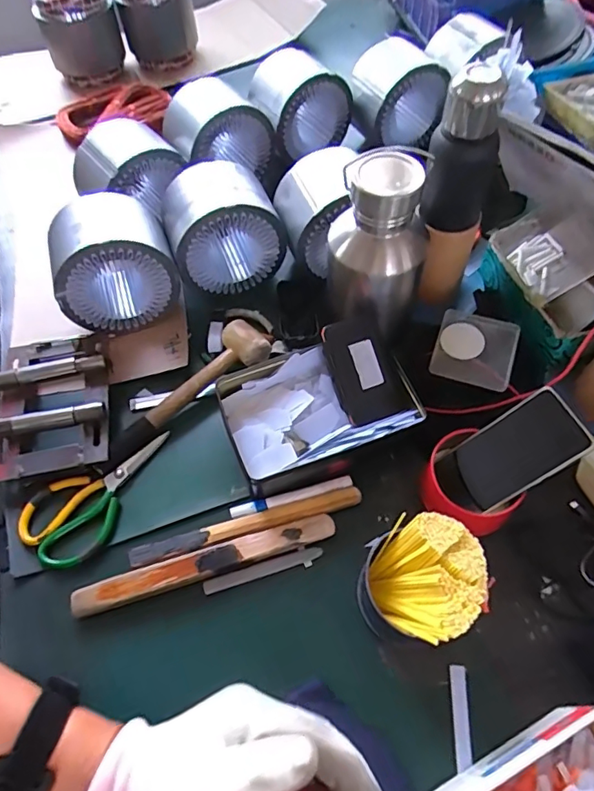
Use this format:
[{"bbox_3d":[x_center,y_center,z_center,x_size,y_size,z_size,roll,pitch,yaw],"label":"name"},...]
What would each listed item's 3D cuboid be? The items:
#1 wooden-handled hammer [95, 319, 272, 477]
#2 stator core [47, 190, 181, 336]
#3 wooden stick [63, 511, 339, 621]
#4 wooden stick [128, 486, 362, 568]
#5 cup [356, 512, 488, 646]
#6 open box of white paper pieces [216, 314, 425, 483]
[{"bbox_3d":[-0.150,-0.005,0.637,0.253,0.043,0.067,-35,63,-17],"label":"wooden-handled hammer"},{"bbox_3d":[-0.247,-0.176,0.683,0.150,0.145,0.107,-21,60,-10],"label":"stator core"},{"bbox_3d":[-0.095,0.176,0.534,0.275,0.019,0.029,-17,59,-7],"label":"wooden stick"},{"bbox_3d":[-0.054,0.141,0.556,0.255,0.015,0.023,-15,59,-6],"label":"wooden stick"},{"bbox_3d":[0.116,0.179,0.488,0.102,0.097,0.103,-1,58,2],"label":"cup"},{"bbox_3d":[0.025,0.007,0.593,0.215,0.068,0.146,-19,59,-9],"label":"open box of white paper pieces"}]

